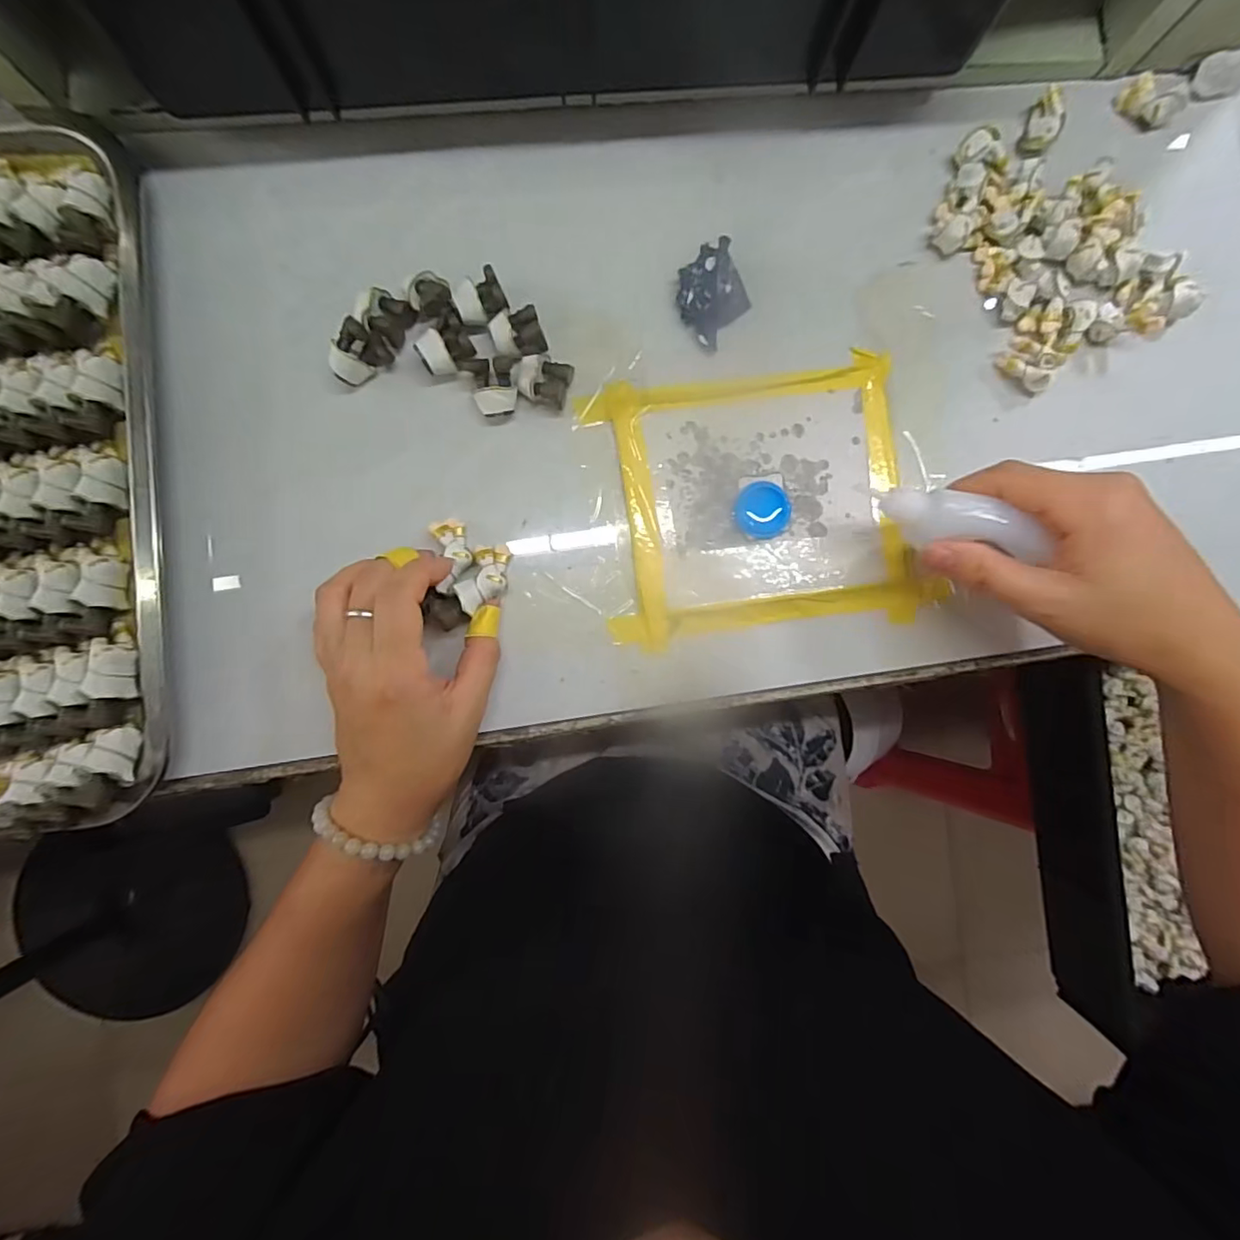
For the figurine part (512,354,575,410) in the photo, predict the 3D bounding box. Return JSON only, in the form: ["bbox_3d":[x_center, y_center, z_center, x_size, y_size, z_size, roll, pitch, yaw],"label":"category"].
[{"bbox_3d":[-0.041,-0.124,0.297,0.029,0.018,0.022,16,88,0],"label":"figurine part"}]

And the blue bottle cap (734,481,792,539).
[{"bbox_3d":[0.077,-0.059,0.304,0.030,0.006,0.028,0,88,-1],"label":"blue bottle cap"}]

